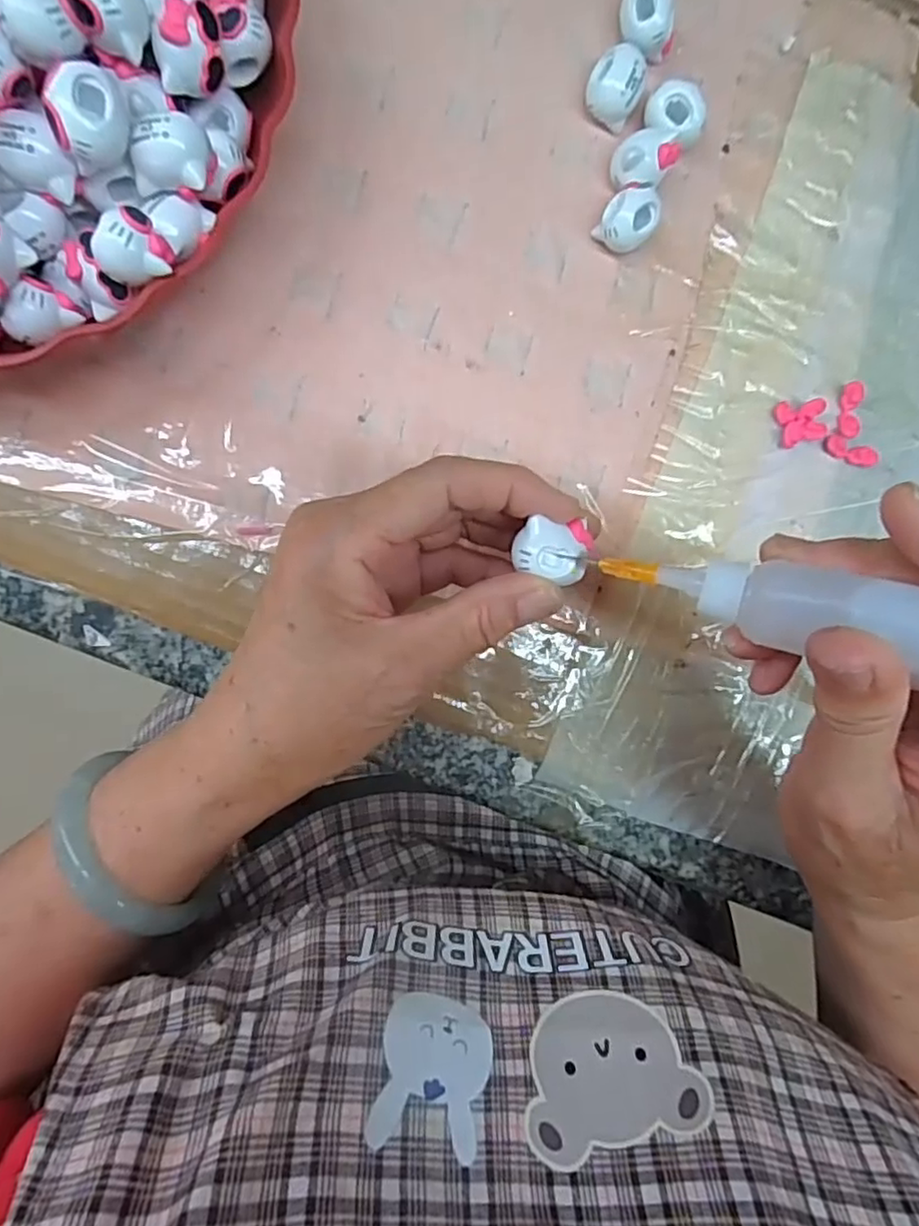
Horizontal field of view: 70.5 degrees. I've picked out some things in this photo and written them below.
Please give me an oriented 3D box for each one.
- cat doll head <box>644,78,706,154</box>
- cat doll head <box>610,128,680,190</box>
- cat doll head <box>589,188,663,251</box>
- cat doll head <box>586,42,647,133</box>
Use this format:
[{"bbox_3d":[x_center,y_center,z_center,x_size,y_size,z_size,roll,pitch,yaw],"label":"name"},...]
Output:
[{"bbox_3d":[0.089,-0.204,0.273,0.020,0.024,0.024,-14,94,-6],"label":"cat doll head"},{"bbox_3d":[0.075,-0.186,0.271,0.020,0.020,0.023,43,87,-6],"label":"cat doll head"},{"bbox_3d":[0.069,-0.161,0.270,0.022,0.021,0.022,0,92,-7],"label":"cat doll head"},{"bbox_3d":[0.064,-0.217,0.269,0.022,0.020,0.021,0,92,-7],"label":"cat doll head"}]

